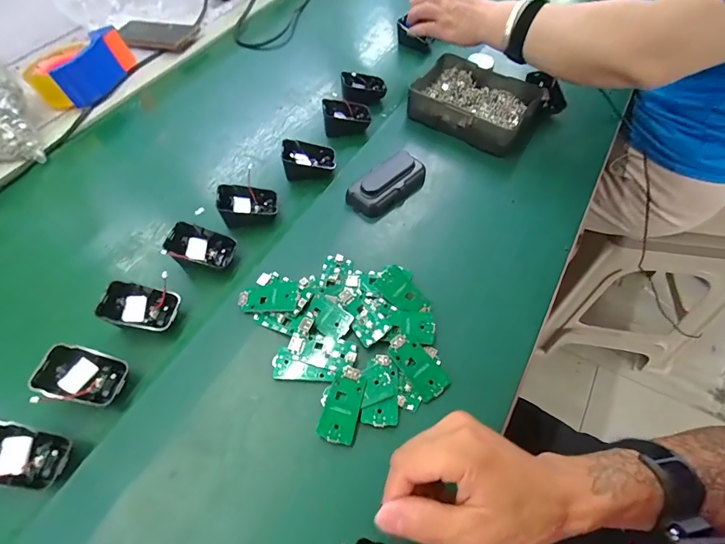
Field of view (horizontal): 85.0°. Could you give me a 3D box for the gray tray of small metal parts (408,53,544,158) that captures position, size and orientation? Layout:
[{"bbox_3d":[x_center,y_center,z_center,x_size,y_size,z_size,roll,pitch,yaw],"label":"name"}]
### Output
[{"bbox_3d":[0.161,-0.247,0.568,0.179,0.046,0.133,29,67,18],"label":"gray tray of small metal parts"}]

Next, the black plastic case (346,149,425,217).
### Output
[{"bbox_3d":[0.034,-0.112,0.491,0.054,0.028,0.101,40,70,22],"label":"black plastic case"}]

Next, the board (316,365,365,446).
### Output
[{"bbox_3d":[-0.018,0.117,0.352,0.033,0.008,0.064,10,62,9],"label":"board"}]

